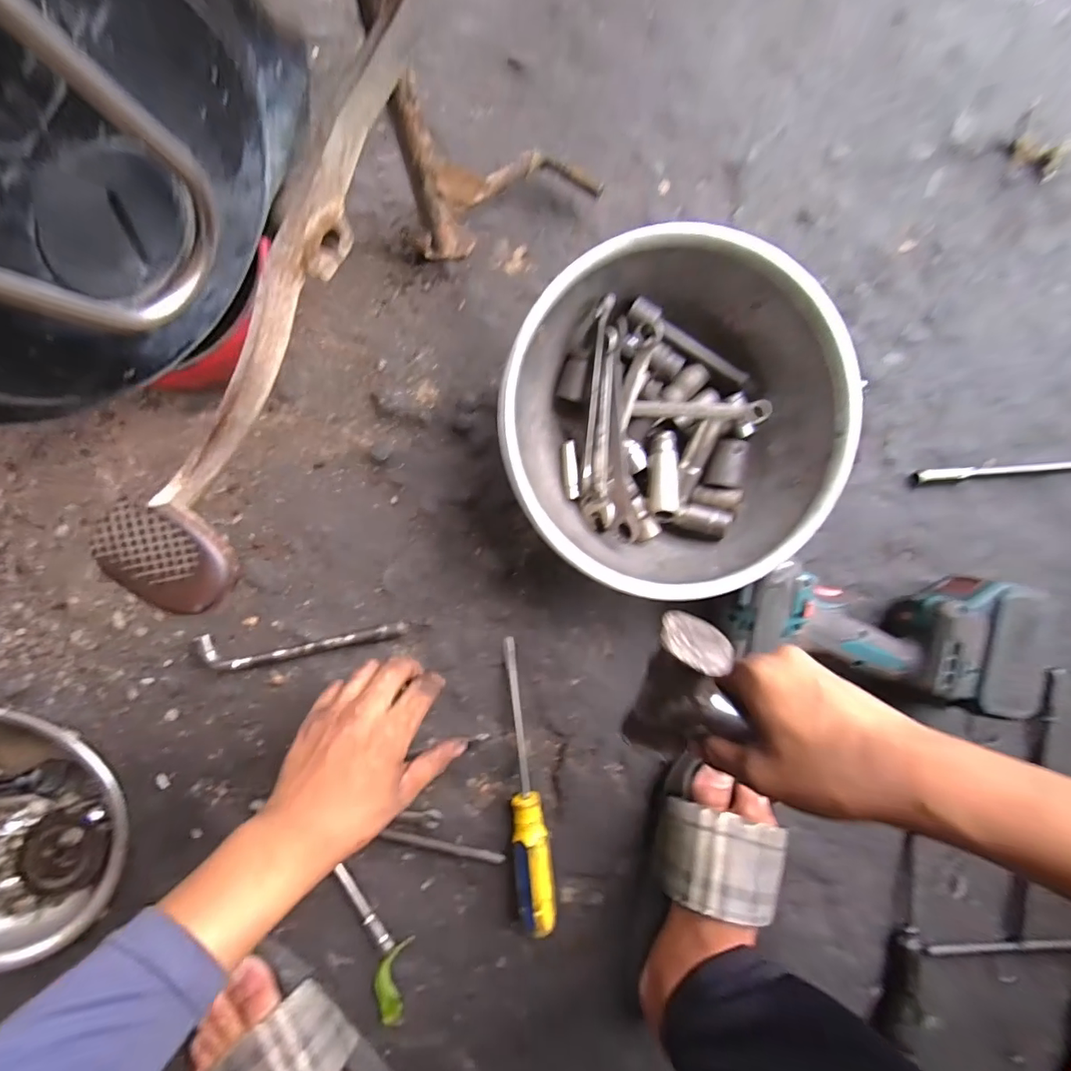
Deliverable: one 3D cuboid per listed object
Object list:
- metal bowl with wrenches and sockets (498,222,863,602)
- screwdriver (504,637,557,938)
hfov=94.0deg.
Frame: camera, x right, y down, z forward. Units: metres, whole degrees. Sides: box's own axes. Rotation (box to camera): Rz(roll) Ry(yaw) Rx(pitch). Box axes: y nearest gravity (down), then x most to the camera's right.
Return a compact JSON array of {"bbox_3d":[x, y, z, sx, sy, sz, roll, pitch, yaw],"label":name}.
[{"bbox_3d":[0.105,-0.089,0.410,0.259,0.093,0.257,0,93,-5],"label":"metal bowl with wrenches and sockets"},{"bbox_3d":[-0.010,0.221,0.442,0.033,0.033,0.250,-6,93,-4],"label":"screwdriver"}]

